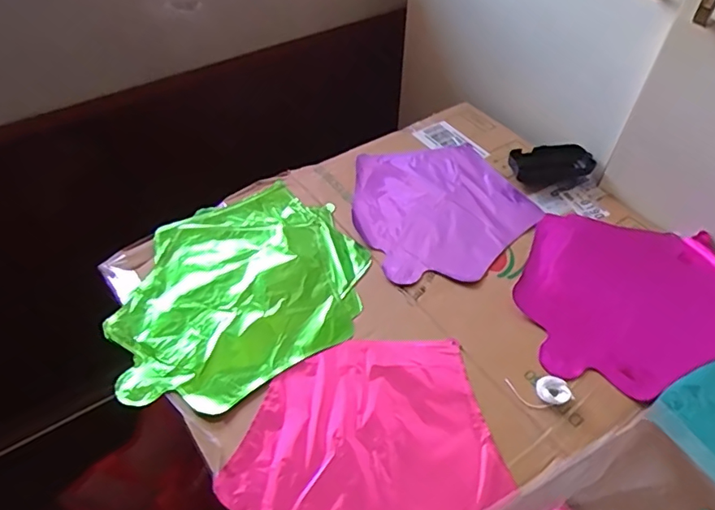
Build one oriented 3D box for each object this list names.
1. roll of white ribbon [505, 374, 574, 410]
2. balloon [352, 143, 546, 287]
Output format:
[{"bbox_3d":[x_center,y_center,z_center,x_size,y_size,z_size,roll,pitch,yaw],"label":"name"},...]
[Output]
[{"bbox_3d":[0.164,0.124,0.480,0.050,0.011,0.032,-4,50,-4],"label":"roll of white ribbon"},{"bbox_3d":[0.104,-0.062,0.663,0.218,0.009,0.221,-16,51,-20],"label":"balloon"}]

